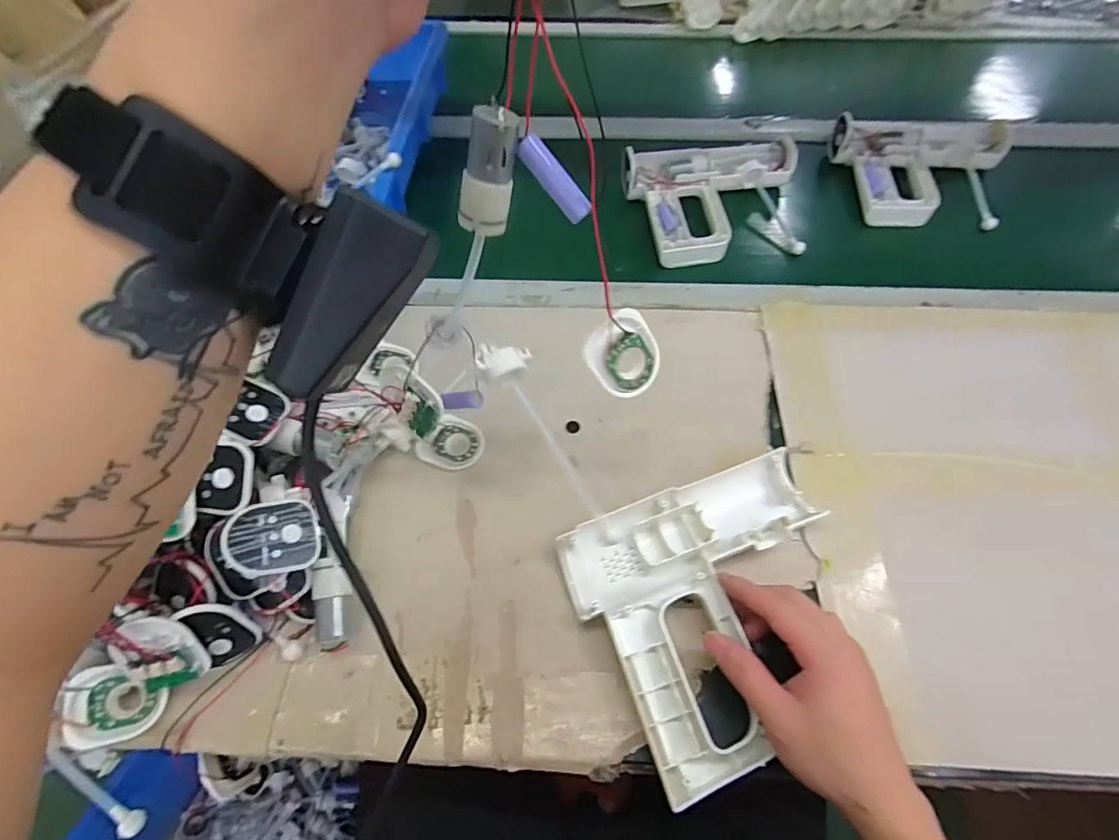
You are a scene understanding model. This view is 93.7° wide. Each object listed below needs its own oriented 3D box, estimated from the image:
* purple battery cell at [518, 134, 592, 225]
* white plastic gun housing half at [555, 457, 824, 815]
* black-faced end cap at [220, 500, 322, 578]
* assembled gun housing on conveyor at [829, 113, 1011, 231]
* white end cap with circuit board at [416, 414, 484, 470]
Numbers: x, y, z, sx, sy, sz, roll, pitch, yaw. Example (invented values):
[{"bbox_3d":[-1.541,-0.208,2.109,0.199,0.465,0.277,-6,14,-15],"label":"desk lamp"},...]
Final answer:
[{"bbox_3d":[-0.002,-0.129,0.282,0.049,0.011,0.011,47,59,-20],"label":"purple battery cell"},{"bbox_3d":[0.125,0.134,0.384,0.201,0.028,0.185,-18,57,-11],"label":"white plastic gun housing half"},{"bbox_3d":[-0.197,0.081,0.361,0.057,0.009,0.049,-4,68,-37],"label":"black-faced end cap"},{"bbox_3d":[0.478,-0.320,0.669,0.214,0.046,0.171,1,56,1],"label":"assembled gun housing on conveyor"},{"bbox_3d":[-0.093,0.021,0.463,0.052,0.008,0.047,20,58,14],"label":"white end cap with circuit board"}]

